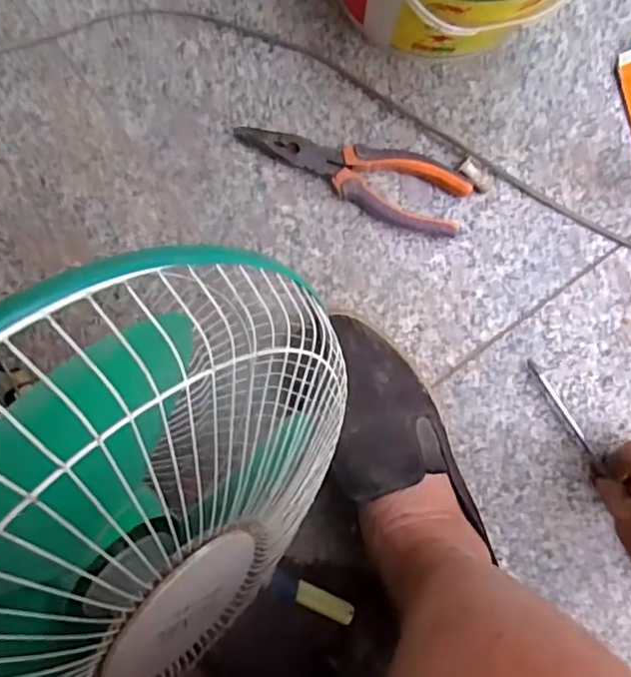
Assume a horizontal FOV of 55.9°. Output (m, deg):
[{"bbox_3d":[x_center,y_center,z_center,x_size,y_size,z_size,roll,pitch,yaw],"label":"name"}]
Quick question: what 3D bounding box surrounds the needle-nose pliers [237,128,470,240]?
[{"bbox_3d":[0.029,-0.123,0.457,0.177,0.017,0.052,13,96,-2],"label":"needle-nose pliers"}]

